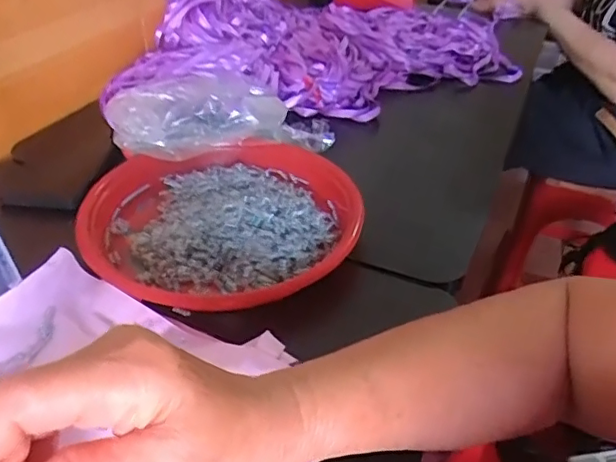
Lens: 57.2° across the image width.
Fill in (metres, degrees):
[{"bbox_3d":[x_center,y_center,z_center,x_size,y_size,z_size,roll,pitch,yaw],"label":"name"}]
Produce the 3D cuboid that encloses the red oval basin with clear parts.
[{"bbox_3d":[-0.072,-0.016,0.501,0.229,0.050,0.221,-3,38,-8],"label":"red oval basin with clear parts"}]

